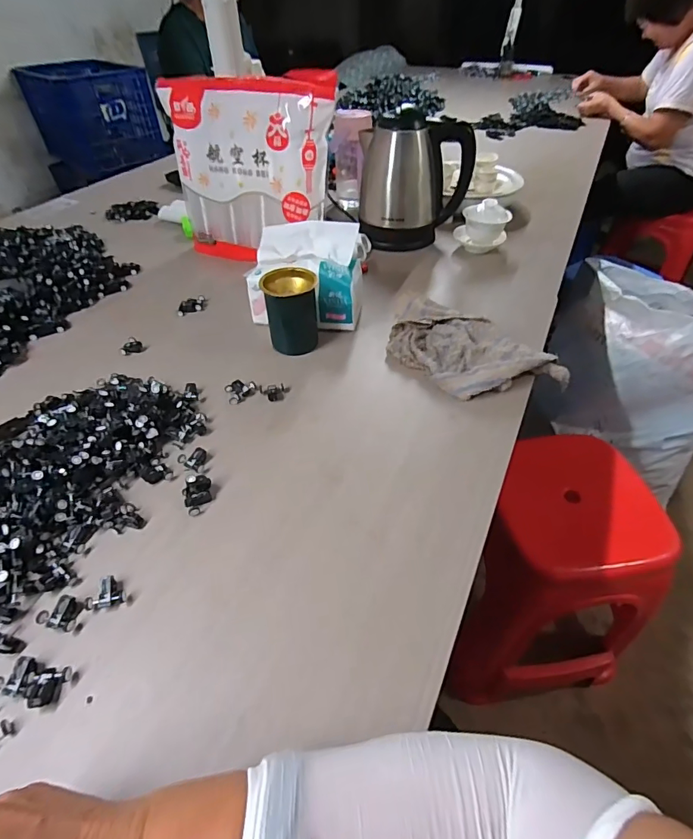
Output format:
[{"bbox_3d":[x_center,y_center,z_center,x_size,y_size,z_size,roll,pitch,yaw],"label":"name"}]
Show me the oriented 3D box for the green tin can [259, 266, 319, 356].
[{"bbox_3d":[-0.078,-0.152,0.624,0.073,0.102,0.068,-1,46,1],"label":"green tin can"}]

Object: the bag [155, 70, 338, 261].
[{"bbox_3d":[-0.170,-0.422,0.769,0.307,0.270,0.079,11,47,11],"label":"bag"}]

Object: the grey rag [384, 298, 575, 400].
[{"bbox_3d":[0.165,-0.085,0.592,0.237,0.052,0.125,25,51,23],"label":"grey rag"}]

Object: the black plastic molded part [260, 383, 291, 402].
[{"bbox_3d":[-0.092,-0.036,0.573,0.038,0.010,0.025,-14,47,-12],"label":"black plastic molded part"}]

